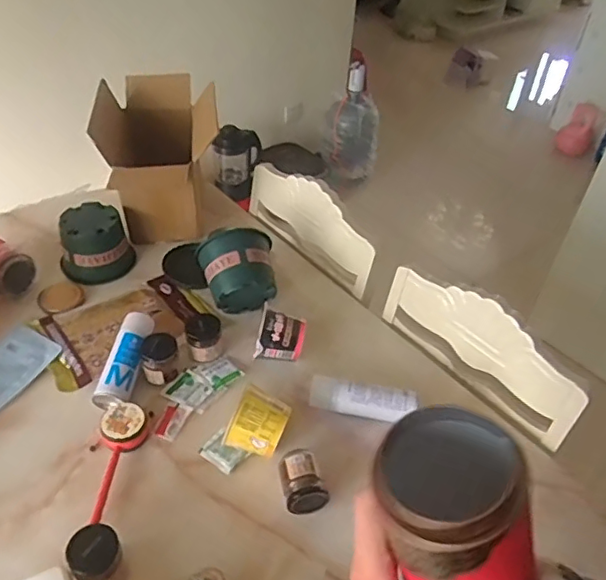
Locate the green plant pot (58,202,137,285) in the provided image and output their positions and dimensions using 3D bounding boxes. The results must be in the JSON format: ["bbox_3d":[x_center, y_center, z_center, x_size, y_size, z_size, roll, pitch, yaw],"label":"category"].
[{"bbox_3d":[-0.408,-0.086,1.134,0.108,0.138,0.128,17,43,13],"label":"green plant pot"}]

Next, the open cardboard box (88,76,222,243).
[{"bbox_3d":[-0.301,-0.274,1.216,0.231,0.246,0.298,-3,42,-9],"label":"open cardboard box"}]

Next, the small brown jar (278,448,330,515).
[{"bbox_3d":[-0.002,0.268,0.794,0.059,0.062,0.084,-12,44,-18],"label":"small brown jar"}]

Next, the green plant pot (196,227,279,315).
[{"bbox_3d":[-0.121,-0.025,1.039,0.139,0.129,0.106,0,42,-6],"label":"green plant pot"}]

